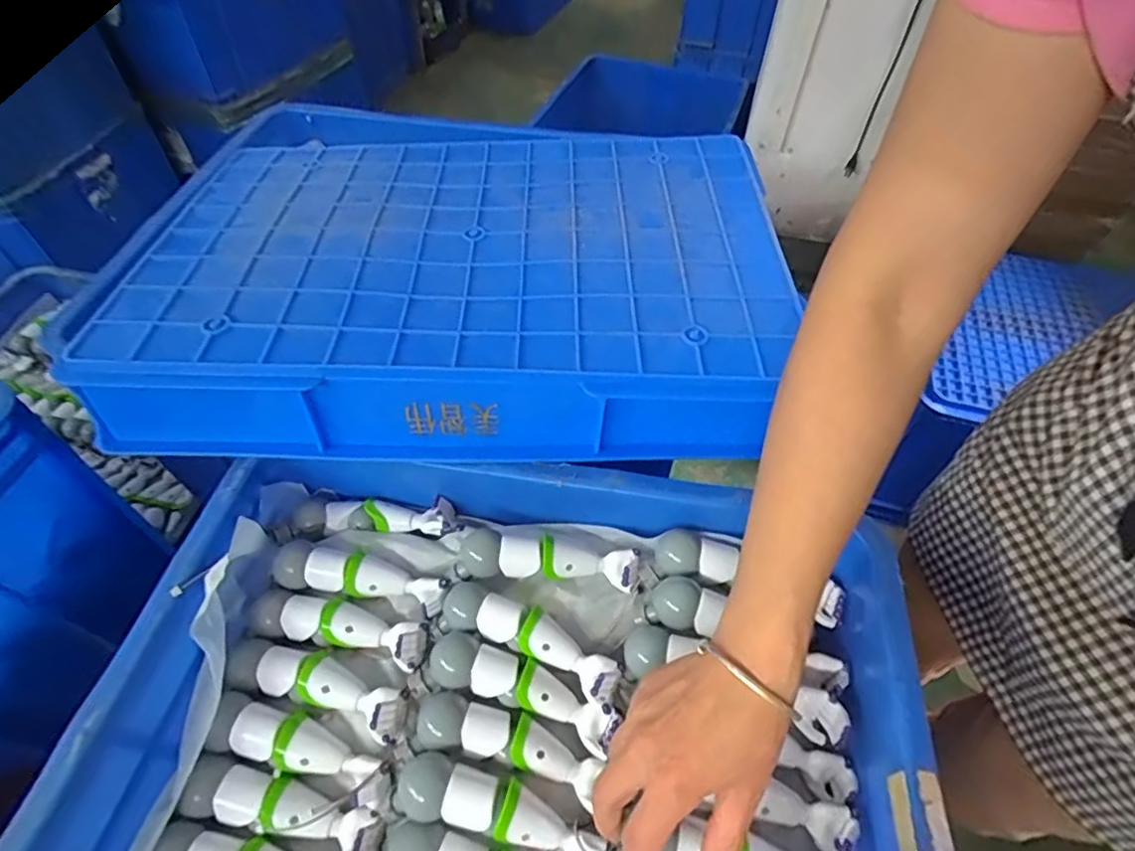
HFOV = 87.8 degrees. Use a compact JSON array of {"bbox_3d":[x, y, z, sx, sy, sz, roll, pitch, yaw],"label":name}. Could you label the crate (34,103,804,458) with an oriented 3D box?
[{"bbox_3d":[-0.116,-0.125,0.532,0.570,0.108,0.357,0,52,-2],"label":"crate"}]

